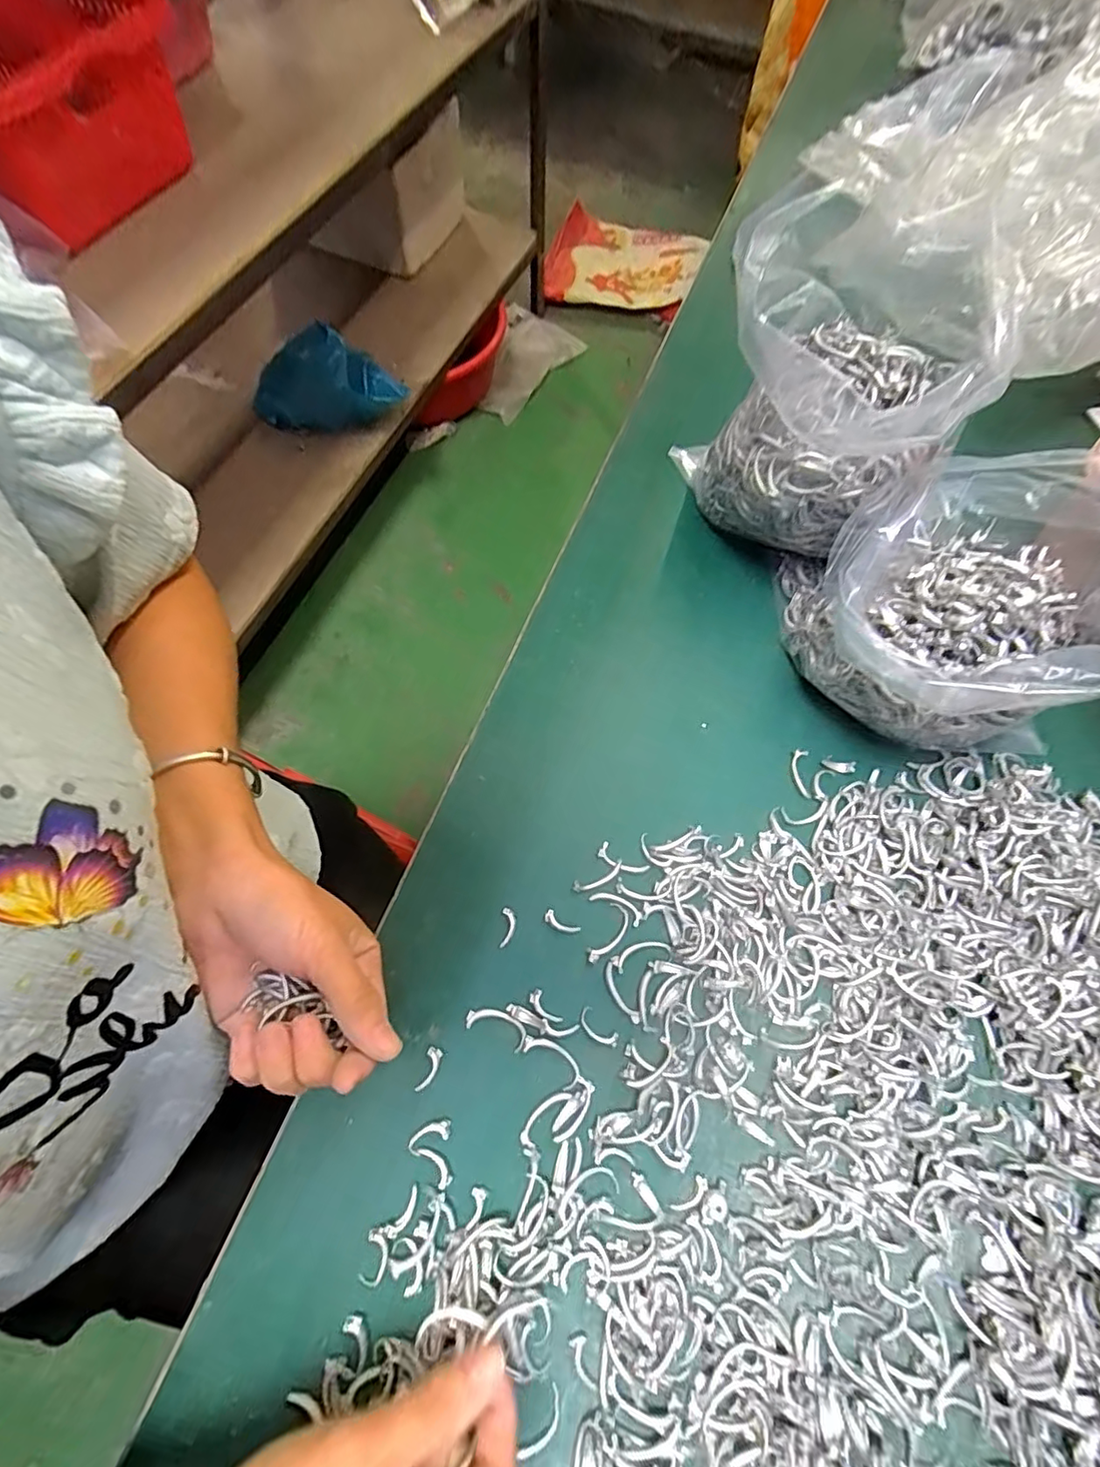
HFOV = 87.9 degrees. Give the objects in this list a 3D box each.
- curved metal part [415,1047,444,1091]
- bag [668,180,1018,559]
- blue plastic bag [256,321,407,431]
[{"bbox_3d":[-0.058,0.162,0.275,0.008,0.004,0.019,16,68,4],"label":"curved metal part"},{"bbox_3d":[0.148,-0.175,0.339,0.138,0.166,0.103,20,68,6],"label":"bag"},{"bbox_3d":[-0.409,-0.638,1.019,0.289,0.175,0.086,-3,68,-3],"label":"blue plastic bag"}]

